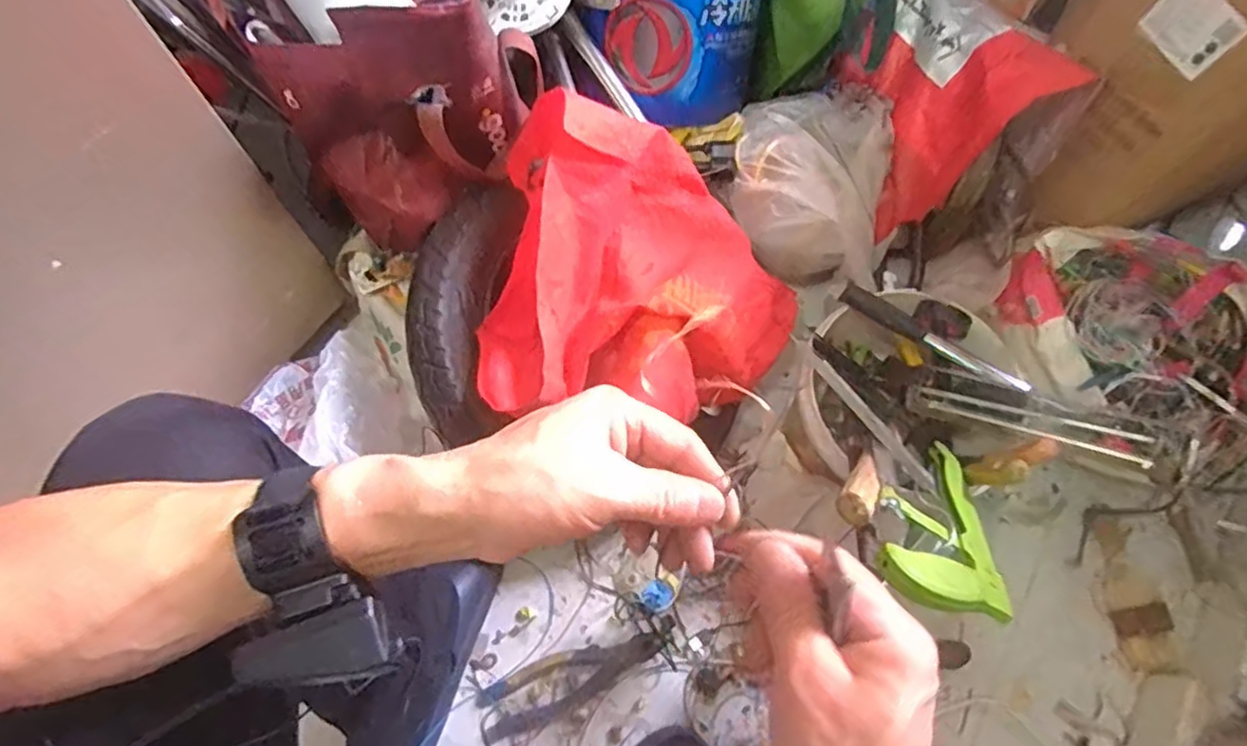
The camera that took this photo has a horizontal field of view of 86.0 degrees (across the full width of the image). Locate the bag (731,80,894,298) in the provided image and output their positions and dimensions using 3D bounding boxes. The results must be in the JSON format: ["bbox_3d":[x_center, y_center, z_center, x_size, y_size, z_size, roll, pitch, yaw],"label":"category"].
[{"bbox_3d":[0.233,-0.237,0.849,0.197,0.121,0.237,3,69,0],"label":"bag"}]

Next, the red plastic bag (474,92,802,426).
[{"bbox_3d":[0.028,-0.101,0.651,0.301,0.161,0.251,7,69,2],"label":"red plastic bag"}]

